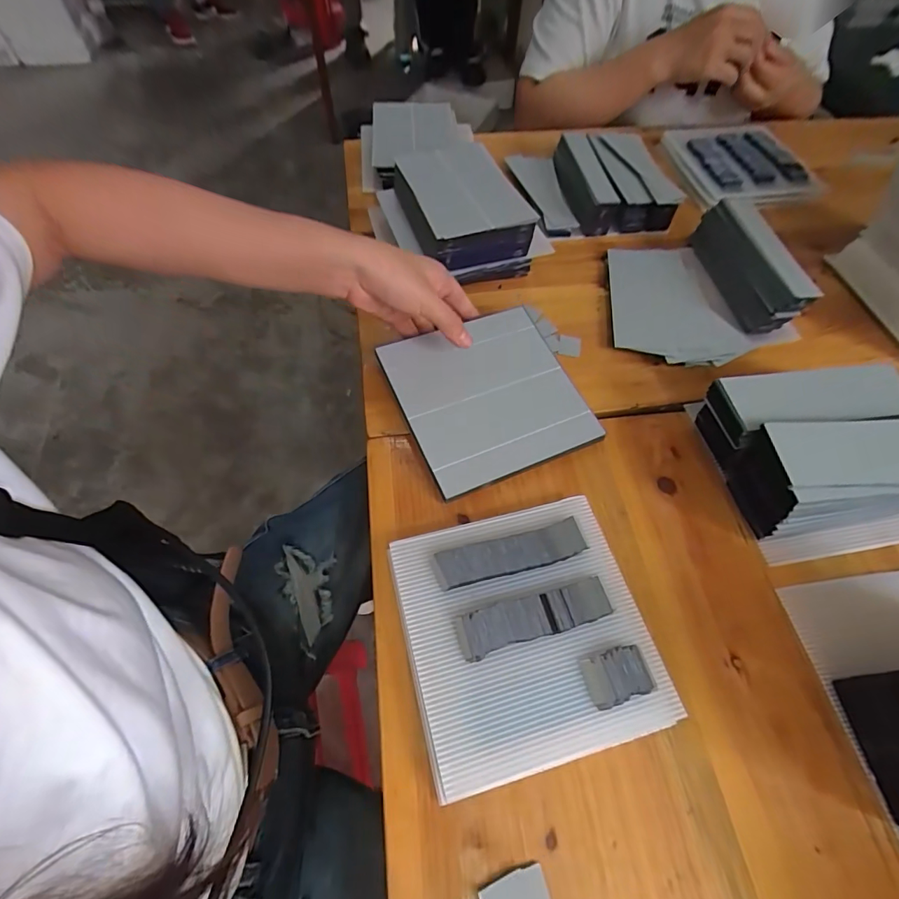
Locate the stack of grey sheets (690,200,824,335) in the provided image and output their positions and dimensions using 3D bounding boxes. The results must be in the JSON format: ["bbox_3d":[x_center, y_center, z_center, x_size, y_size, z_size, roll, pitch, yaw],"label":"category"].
[{"bbox_3d":[0.310,-0.192,0.478,0.029,0.072,0.156,-8,61,-7],"label":"stack of grey sheets"}]

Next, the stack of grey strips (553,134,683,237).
[{"bbox_3d":[0.199,-0.332,0.571,0.117,0.048,0.148,-3,60,-4],"label":"stack of grey strips"}]

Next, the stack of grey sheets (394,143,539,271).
[{"bbox_3d":[0.008,-0.259,0.507,0.110,0.063,0.171,-11,61,-9],"label":"stack of grey sheets"}]

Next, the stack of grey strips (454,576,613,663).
[{"bbox_3d":[0.059,0.113,0.313,0.107,0.009,0.028,-14,62,-10],"label":"stack of grey strips"}]

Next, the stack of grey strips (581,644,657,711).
[{"bbox_3d":[0.110,0.147,0.298,0.043,0.004,0.030,-13,62,-10],"label":"stack of grey strips"}]

